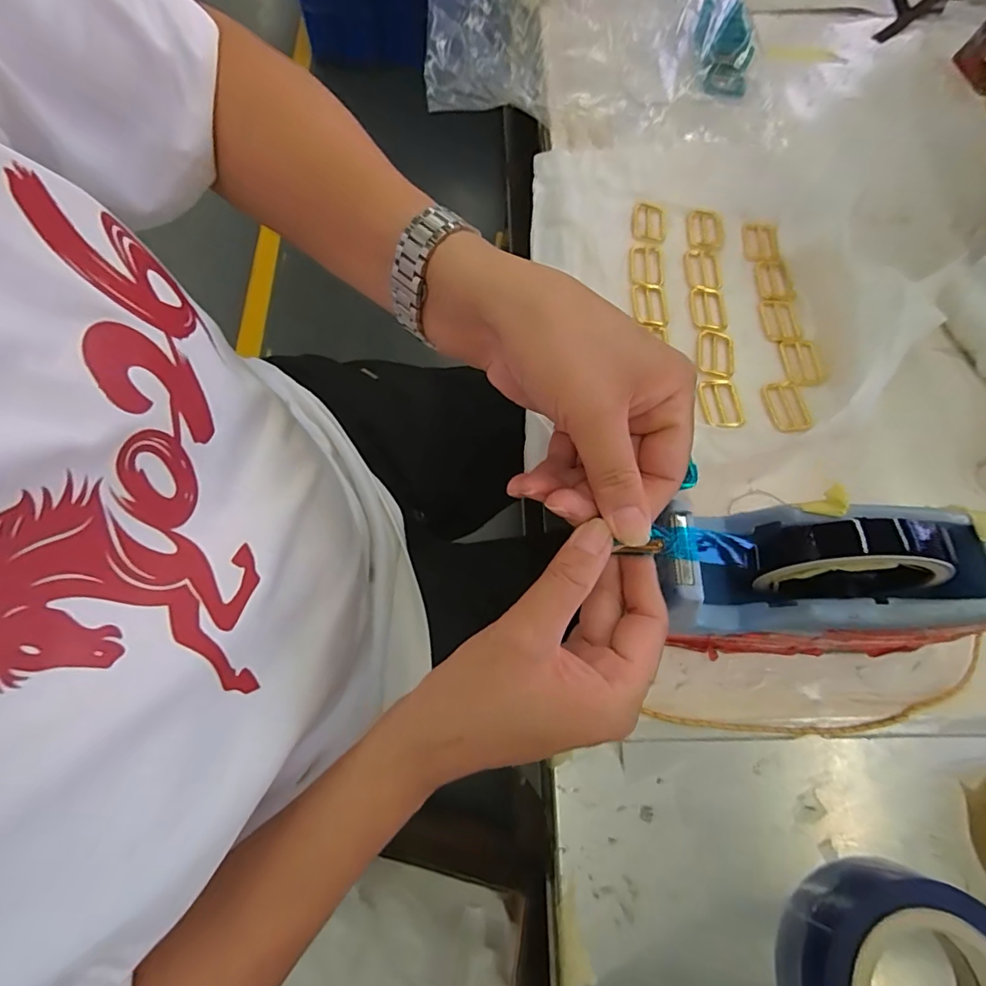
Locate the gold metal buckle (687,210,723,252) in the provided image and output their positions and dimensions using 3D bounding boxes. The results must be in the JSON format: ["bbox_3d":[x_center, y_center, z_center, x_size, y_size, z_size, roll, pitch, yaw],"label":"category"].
[{"bbox_3d":[0.201,-0.246,0.481,0.034,0.004,0.051,6,68,2],"label":"gold metal buckle"}]

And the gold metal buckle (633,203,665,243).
[{"bbox_3d":[0.147,-0.255,0.480,0.031,0.007,0.041,9,68,3],"label":"gold metal buckle"}]

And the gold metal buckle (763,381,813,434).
[{"bbox_3d":[0.235,-0.069,0.408,0.031,0.004,0.046,-9,68,-5],"label":"gold metal buckle"}]

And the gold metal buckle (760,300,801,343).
[{"bbox_3d":[0.249,-0.150,0.445,0.027,0.005,0.045,-5,68,-3],"label":"gold metal buckle"}]

